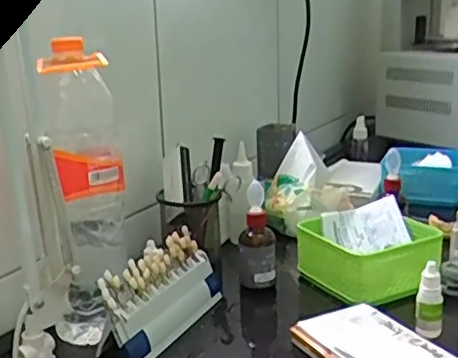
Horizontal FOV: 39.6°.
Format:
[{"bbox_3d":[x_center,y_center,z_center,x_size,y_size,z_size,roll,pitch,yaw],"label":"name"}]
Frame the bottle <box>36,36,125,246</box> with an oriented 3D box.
[{"bbox_3d":[-0.149,-0.030,0.657,0.074,0.208,0.063,-4,15,-8],"label":"bottle"}]

